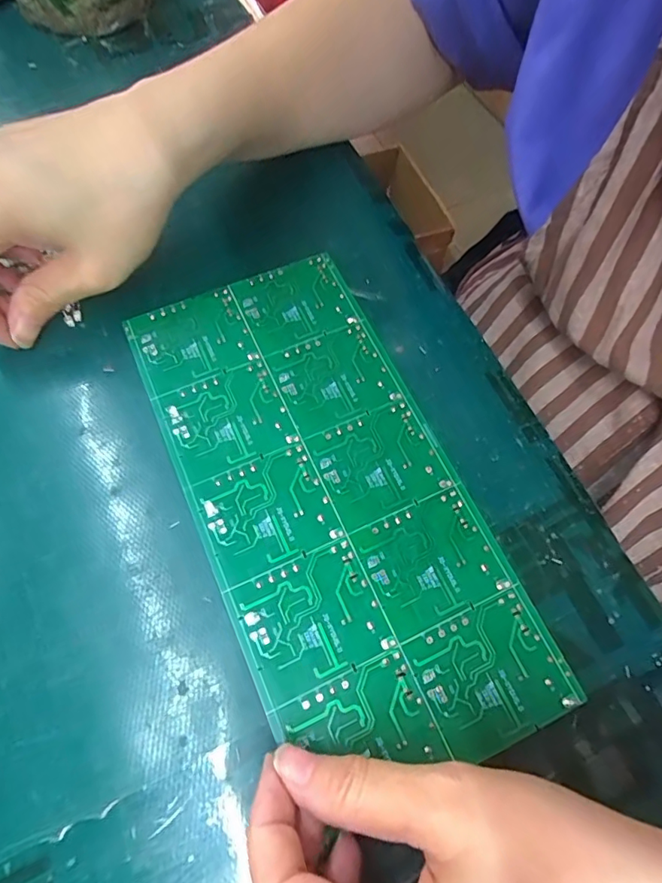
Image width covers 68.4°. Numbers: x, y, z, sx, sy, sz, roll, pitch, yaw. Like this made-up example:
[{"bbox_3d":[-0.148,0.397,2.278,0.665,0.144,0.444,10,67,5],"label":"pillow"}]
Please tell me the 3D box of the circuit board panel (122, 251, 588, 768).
[{"bbox_3d":[-0.004,0.017,0.207,0.106,0.005,0.222,-23,70,-12],"label":"circuit board panel"}]

